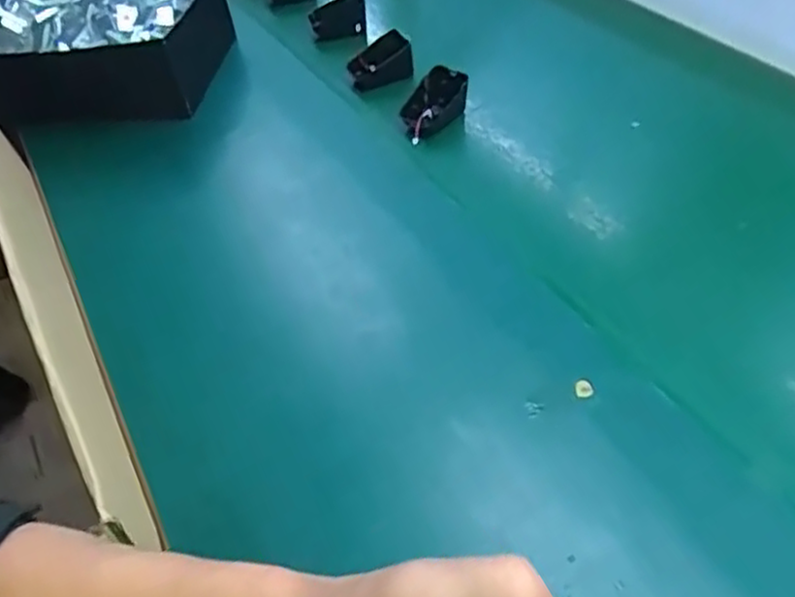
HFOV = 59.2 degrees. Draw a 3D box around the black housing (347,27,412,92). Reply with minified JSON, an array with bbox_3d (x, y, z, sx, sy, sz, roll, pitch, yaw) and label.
[{"bbox_3d":[-0.018,-0.249,0.731,0.064,0.041,0.040,-16,46,-12],"label":"black housing"}]

